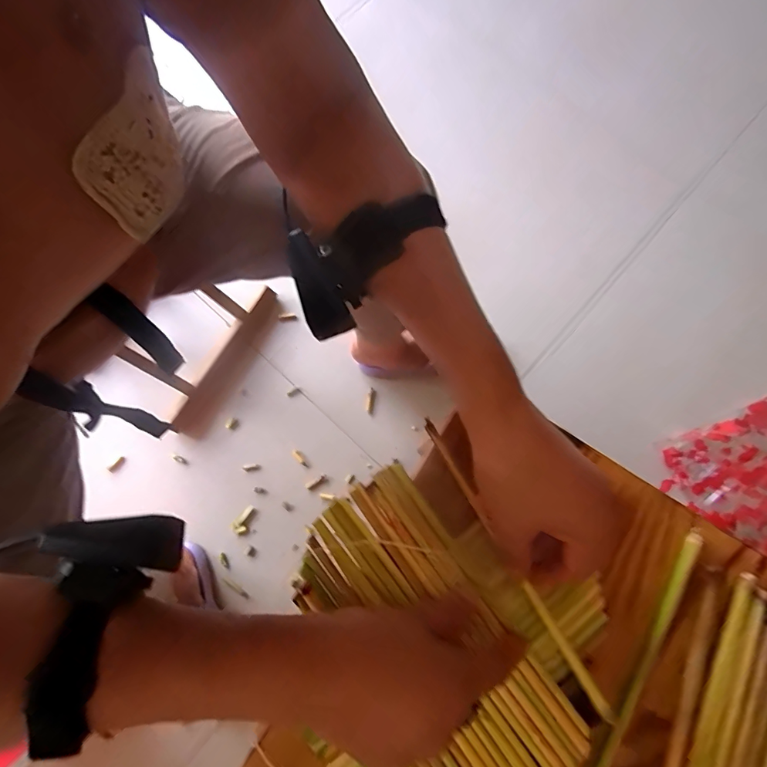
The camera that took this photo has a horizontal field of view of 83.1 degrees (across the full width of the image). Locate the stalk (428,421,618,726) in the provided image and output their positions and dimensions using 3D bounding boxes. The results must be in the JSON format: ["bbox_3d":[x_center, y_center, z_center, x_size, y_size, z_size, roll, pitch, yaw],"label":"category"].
[{"bbox_3d":[0.088,0.121,0.292,0.008,0.009,0.219,-31,83,-6],"label":"stalk"}]

